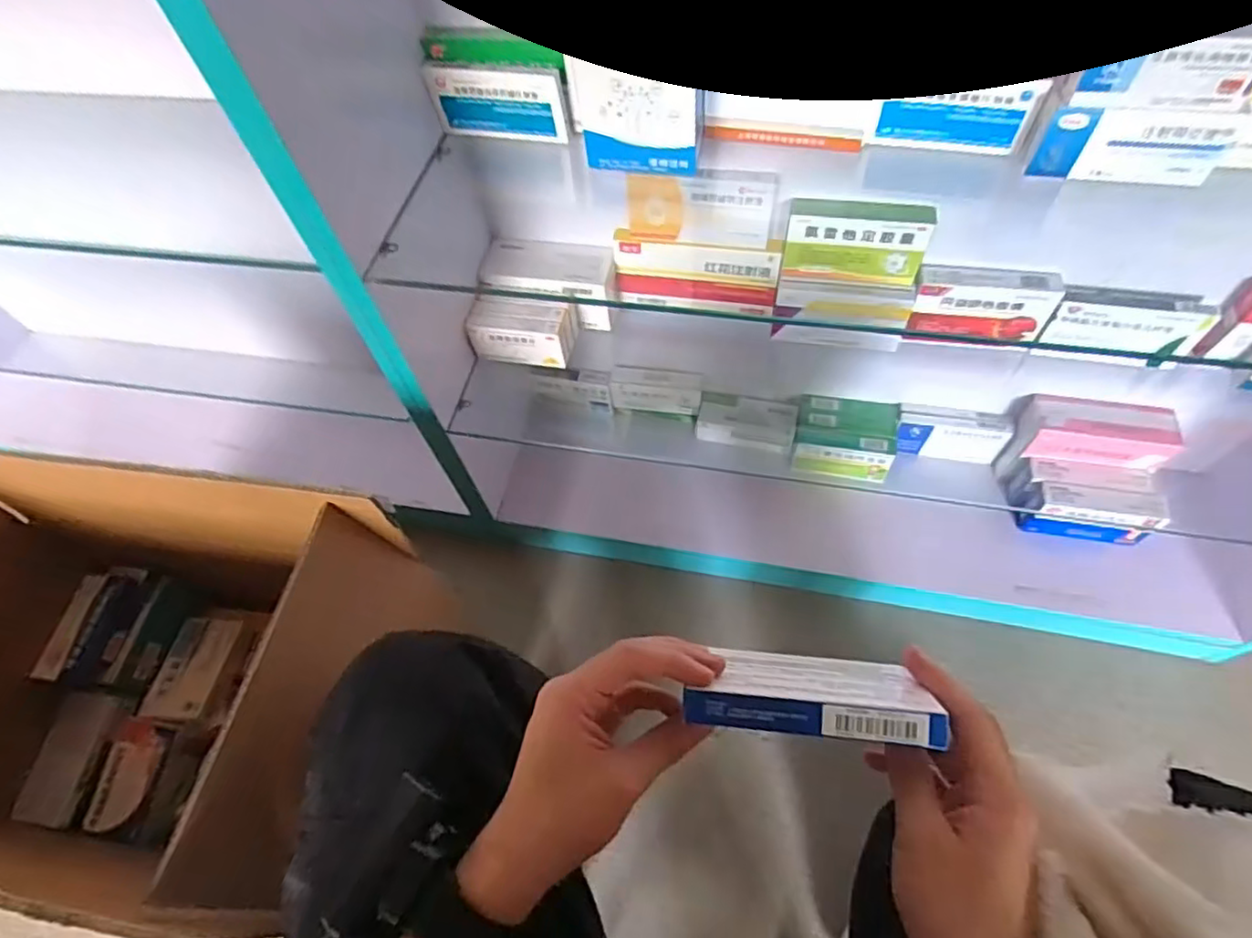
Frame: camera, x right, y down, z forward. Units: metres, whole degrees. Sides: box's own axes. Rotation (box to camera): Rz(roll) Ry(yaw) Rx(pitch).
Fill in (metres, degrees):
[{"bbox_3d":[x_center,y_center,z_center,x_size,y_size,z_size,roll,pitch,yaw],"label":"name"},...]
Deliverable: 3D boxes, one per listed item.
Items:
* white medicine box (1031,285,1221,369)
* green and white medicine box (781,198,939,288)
[{"bbox_3d":[0.534,-0.154,0.701,0.145,0.088,0.037,9,61,9],"label":"white medicine box"},{"bbox_3d":[0.239,-0.236,0.675,0.140,0.088,0.024,8,61,9],"label":"green and white medicine box"}]

